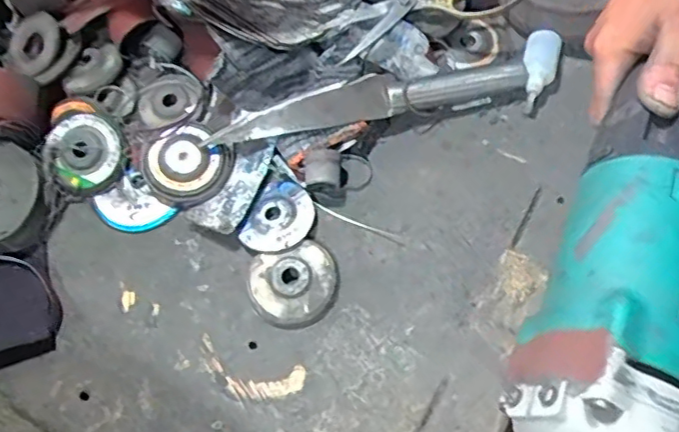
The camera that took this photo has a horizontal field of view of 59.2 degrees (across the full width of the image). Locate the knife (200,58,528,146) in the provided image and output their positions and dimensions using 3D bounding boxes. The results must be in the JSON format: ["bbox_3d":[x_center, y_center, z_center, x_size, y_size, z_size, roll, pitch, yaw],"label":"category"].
[{"bbox_3d":[0.028,-0.114,0.599,0.311,0.031,0.050,-13,68,-3],"label":"knife"}]

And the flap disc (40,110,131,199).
[{"bbox_3d":[-0.250,-0.062,0.587,0.077,0.016,0.081,1,86,-9],"label":"flap disc"}]

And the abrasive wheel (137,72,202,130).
[{"bbox_3d":[-0.177,-0.120,0.614,0.061,0.016,0.071,21,70,10],"label":"abrasive wheel"}]

